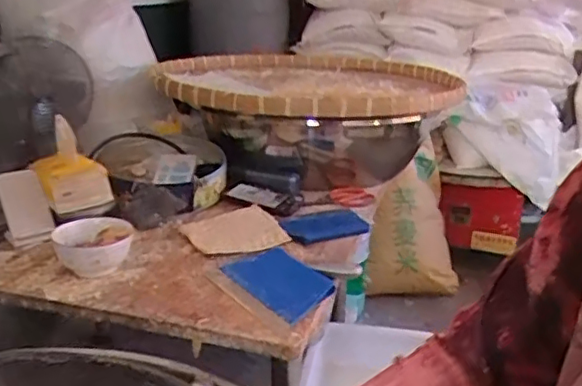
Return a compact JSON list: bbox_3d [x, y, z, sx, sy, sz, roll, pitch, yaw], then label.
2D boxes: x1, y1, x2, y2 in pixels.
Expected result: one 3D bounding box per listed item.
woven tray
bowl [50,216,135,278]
[{"bbox_3d":[0.044,-0.244,1.377,0.661,0.083,0.661,-3,20,-13],"label":"woven tray"},{"bbox_3d":[-0.302,0.087,0.946,0.112,0.069,0.114,2,19,-1],"label":"bowl"}]

